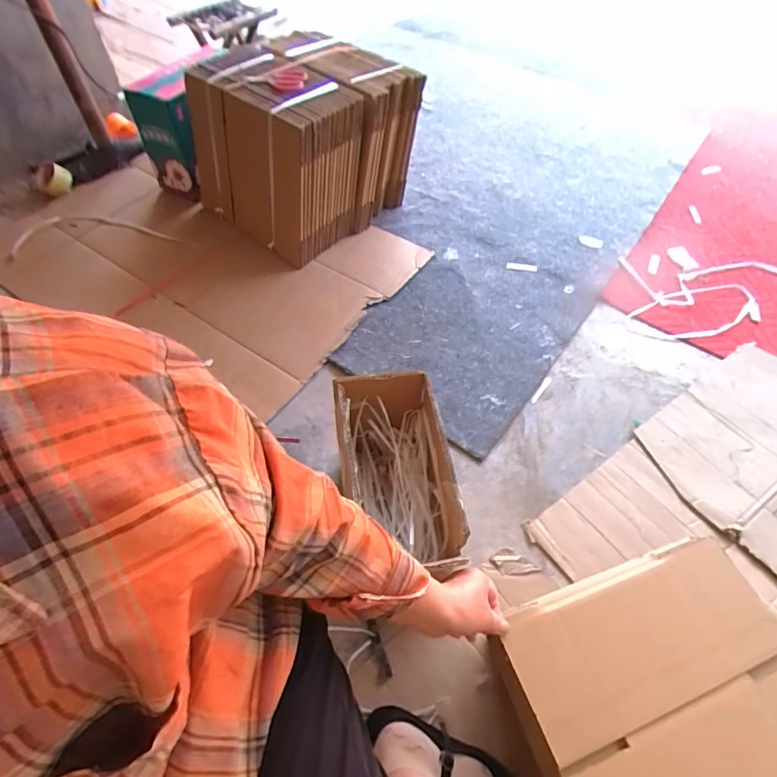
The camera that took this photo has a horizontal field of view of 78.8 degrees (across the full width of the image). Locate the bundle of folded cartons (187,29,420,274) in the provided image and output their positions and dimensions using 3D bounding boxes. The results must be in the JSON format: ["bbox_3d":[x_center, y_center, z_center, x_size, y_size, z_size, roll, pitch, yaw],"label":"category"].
[{"bbox_3d":[-0.215,-0.627,1.219,0.431,0.347,0.445,34,61,21],"label":"bundle of folded cartons"}]

